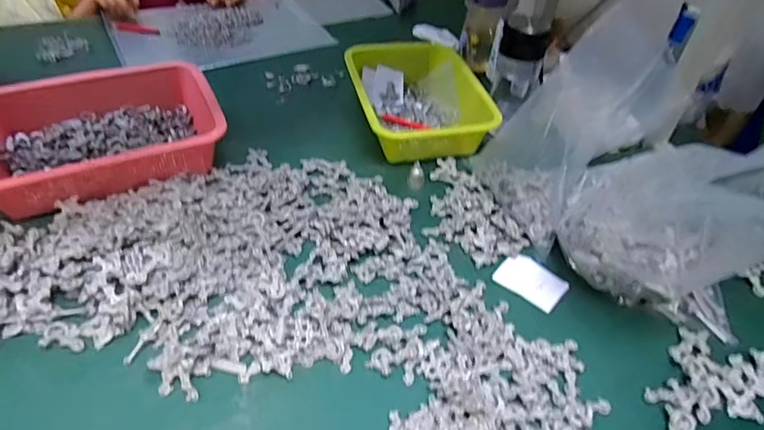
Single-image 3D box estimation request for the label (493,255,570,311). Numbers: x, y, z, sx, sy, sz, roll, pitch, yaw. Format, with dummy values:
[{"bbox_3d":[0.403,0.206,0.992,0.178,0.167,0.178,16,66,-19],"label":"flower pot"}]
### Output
[{"bbox_3d":[0.178,0.078,0.579,0.052,0.007,0.080,-39,48,-20],"label":"label"}]

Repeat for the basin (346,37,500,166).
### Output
[{"bbox_3d":[0.054,-0.184,0.781,0.189,0.067,0.262,-8,45,-10],"label":"basin"}]

